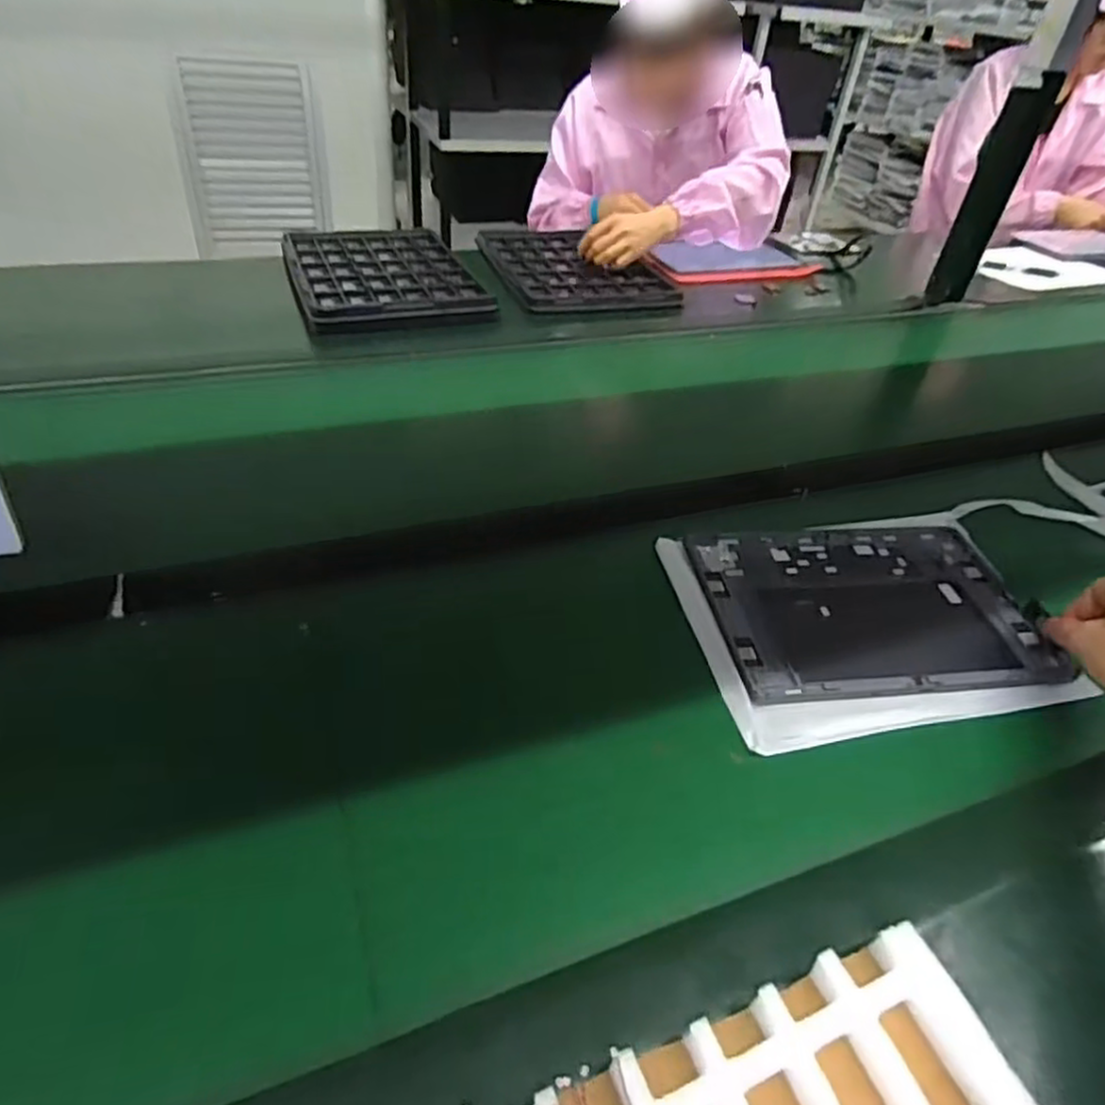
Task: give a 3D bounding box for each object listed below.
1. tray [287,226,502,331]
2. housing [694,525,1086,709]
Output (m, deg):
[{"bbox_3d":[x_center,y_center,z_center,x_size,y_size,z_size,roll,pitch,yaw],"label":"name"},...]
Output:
[{"bbox_3d":[-0.234,-0.387,0.944,0.229,0.025,0.321,-11,44,-20],"label":"tray"},{"bbox_3d":[0.242,0.038,0.536,0.248,0.012,0.172,-2,45,-9],"label":"housing"}]

